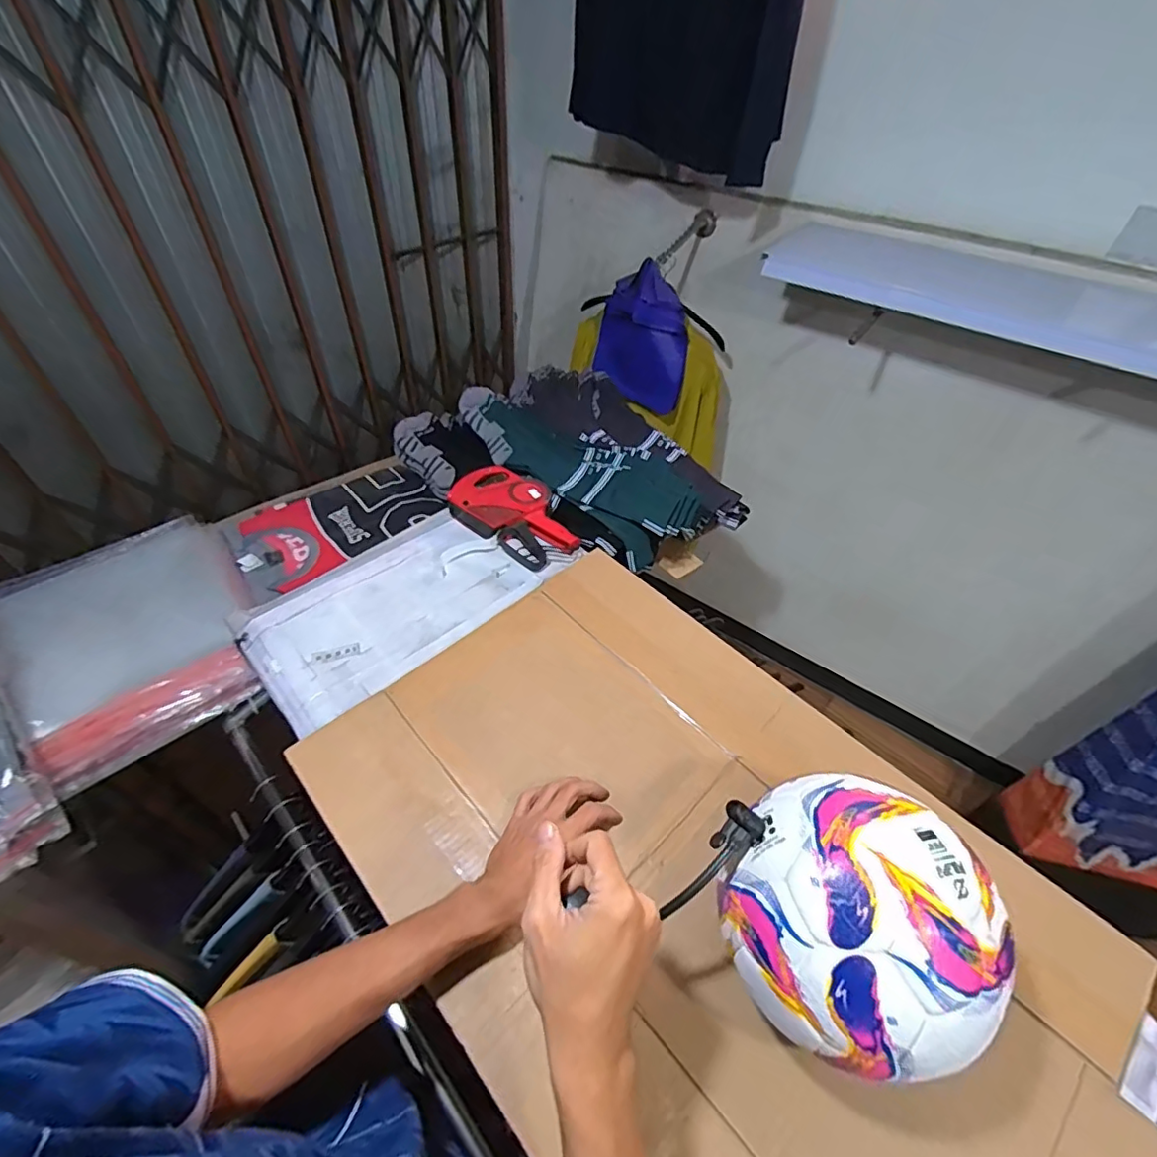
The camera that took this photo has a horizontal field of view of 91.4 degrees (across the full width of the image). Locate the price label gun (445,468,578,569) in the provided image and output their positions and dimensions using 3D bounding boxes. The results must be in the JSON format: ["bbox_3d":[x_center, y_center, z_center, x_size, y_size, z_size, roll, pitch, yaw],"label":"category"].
[{"bbox_3d":[-0.095,-0.104,0.924,0.223,0.058,0.124,32,54,25],"label":"price label gun"}]

